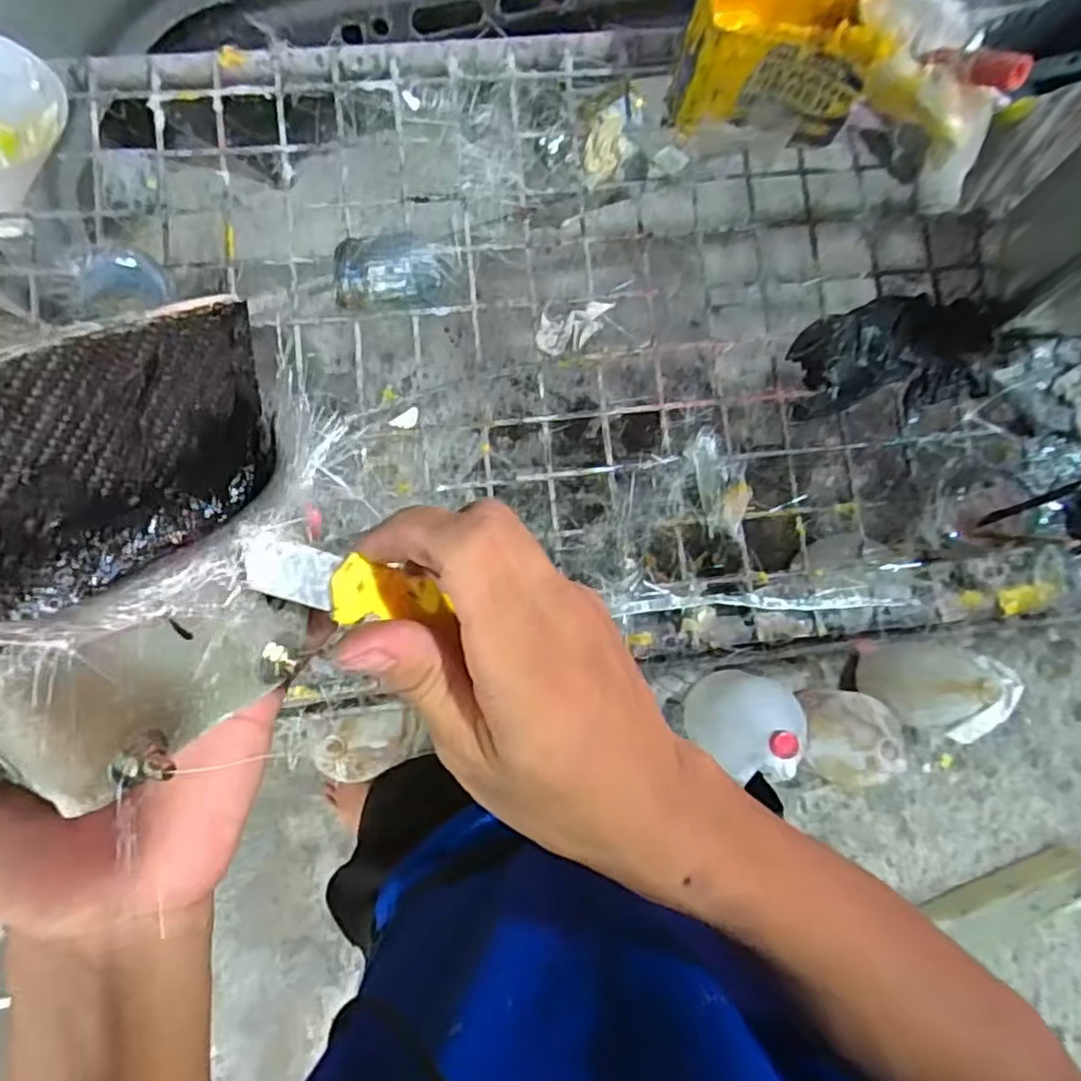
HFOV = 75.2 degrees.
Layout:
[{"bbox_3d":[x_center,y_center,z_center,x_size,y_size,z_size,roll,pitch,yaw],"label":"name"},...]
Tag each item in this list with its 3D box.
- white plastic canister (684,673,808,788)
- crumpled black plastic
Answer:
[{"bbox_3d":[0.348,0.309,1.169,0.155,0.301,0.162,0,82,0],"label":"white plastic canister"},{"bbox_3d":[0.335,-0.177,0.665,0.189,0.030,0.113,-3,82,-1],"label":"crumpled black plastic"}]

